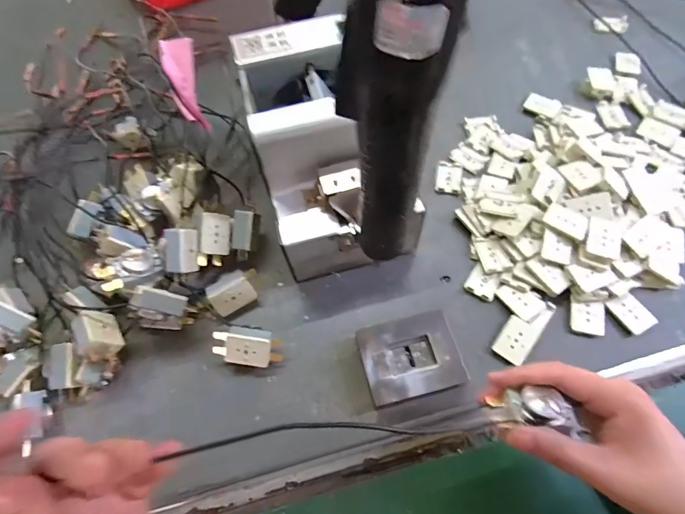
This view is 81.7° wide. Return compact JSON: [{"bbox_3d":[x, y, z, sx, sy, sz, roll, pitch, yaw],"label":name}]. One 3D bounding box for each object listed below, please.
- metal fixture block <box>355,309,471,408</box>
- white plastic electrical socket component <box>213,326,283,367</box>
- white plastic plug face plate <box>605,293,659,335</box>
[{"bbox_3d":[0.058,0.089,0.347,0.079,0.030,0.064,-13,65,-5],"label":"metal fixture block"},{"bbox_3d":[-0.084,0.079,0.353,0.058,0.024,0.031,5,88,-11],"label":"white plastic electrical socket component"},{"bbox_3d":[0.266,0.051,0.364,0.027,0.006,0.036,-27,67,-11],"label":"white plastic plug face plate"}]

